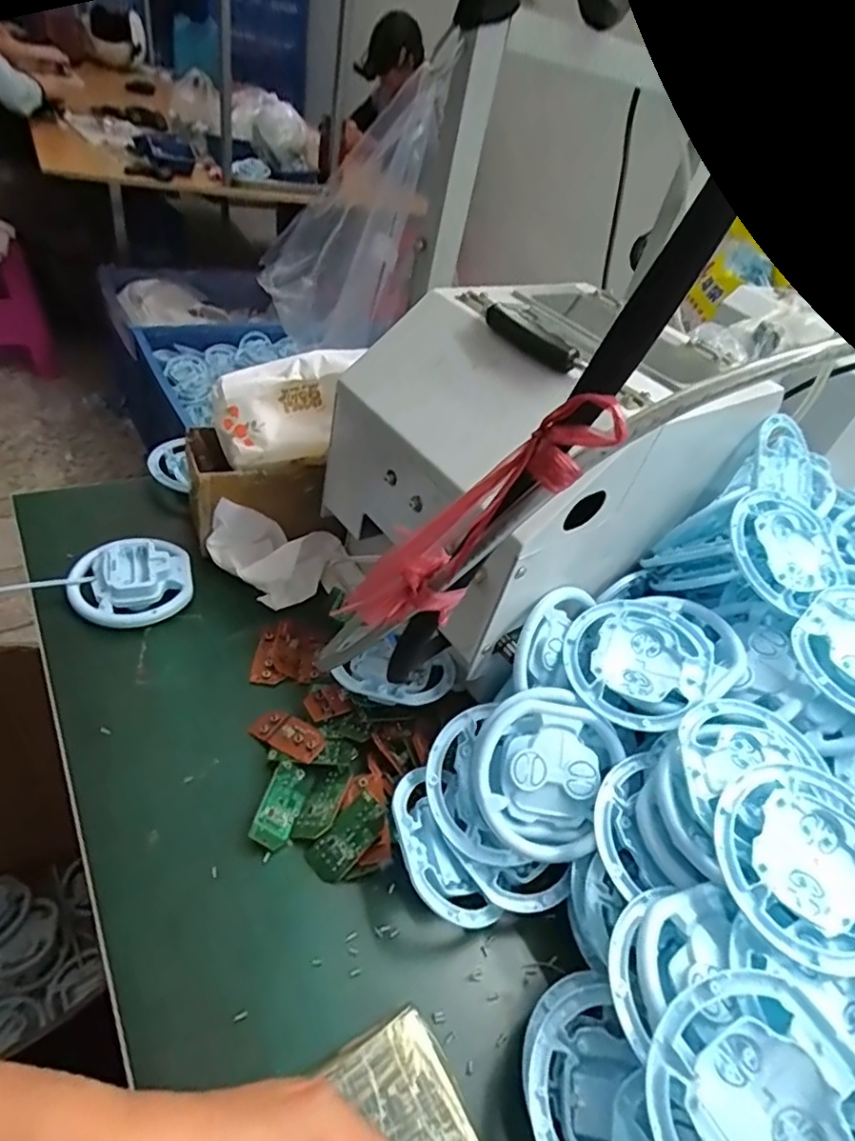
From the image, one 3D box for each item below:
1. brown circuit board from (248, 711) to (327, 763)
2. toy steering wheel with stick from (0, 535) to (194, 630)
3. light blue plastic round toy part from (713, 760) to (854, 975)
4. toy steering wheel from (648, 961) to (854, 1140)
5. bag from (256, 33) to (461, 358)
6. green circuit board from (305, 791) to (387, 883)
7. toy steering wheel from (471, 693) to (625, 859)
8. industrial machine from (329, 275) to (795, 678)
[{"bbox_3d":[-0.107,0.125,0.460,0.060,0.008,0.028,23,45,16],"label":"brown circuit board"},{"bbox_3d":[-0.328,0.009,0.523,0.230,0.042,0.094,4,42,-14],"label":"toy steering wheel with stick"},{"bbox_3d":[0.218,0.162,0.337,0.099,0.026,0.099,4,43,-4],"label":"light blue plastic round toy part"},{"bbox_3d":[0.154,0.251,0.281,0.100,0.023,0.100,-2,70,5],"label":"toy steering wheel"},{"bbox_3d":[-0.057,-0.354,0.629,0.152,0.313,0.033,55,37,-7],"label":"bag"},{"bbox_3d":[-0.054,0.183,0.407,0.059,0.006,0.028,-46,60,-9],"label":"green circuit board"},{"bbox_3d":[0.076,0.137,0.404,0.091,0.016,0.101,23,79,-2],"label":"toy steering wheel"},{"bbox_3d":[0.103,-0.102,0.498,0.287,0.180,0.208,-17,51,-31],"label":"industrial machine"}]

